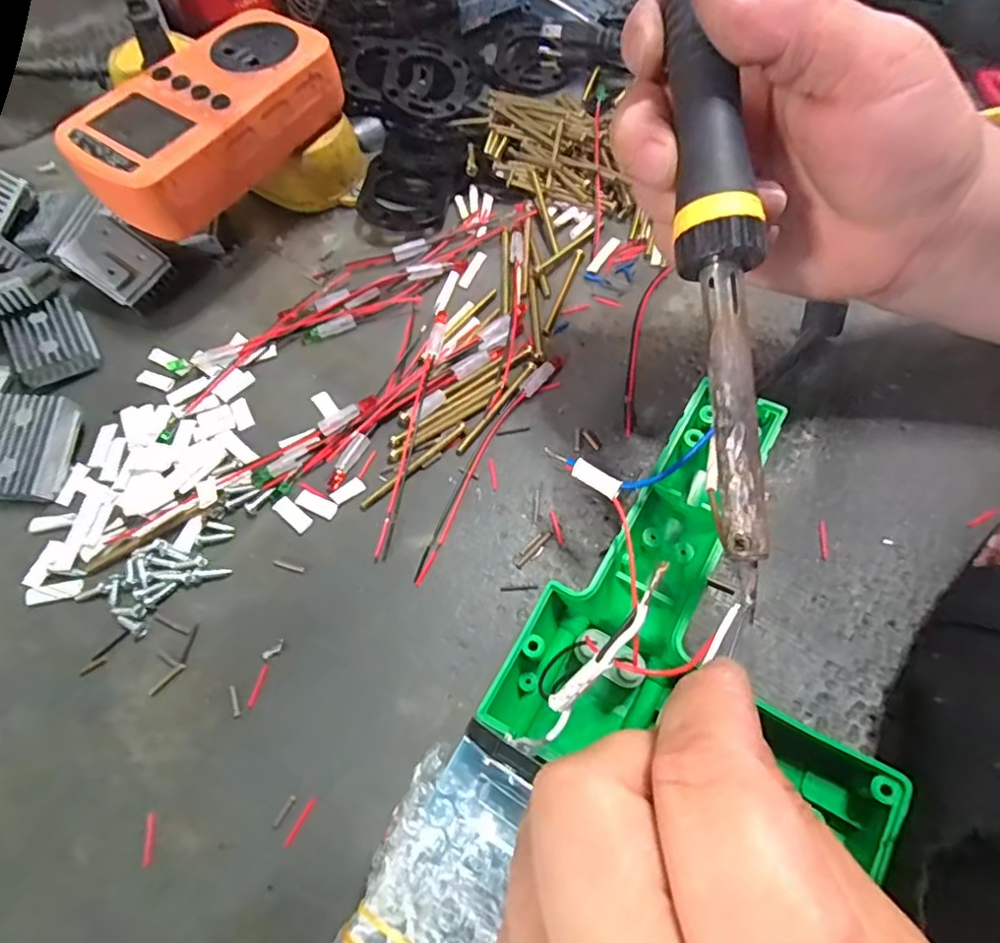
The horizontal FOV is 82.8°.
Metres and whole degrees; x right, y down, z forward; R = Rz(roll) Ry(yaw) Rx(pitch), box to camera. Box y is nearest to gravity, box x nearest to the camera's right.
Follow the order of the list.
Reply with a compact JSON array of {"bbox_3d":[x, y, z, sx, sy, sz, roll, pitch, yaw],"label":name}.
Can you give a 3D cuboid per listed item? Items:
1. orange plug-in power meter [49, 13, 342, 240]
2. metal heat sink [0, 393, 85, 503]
[{"bbox_3d":[-0.140,-0.168,0.271,0.066,0.031,0.129,29,67,16],"label":"orange plug-in power meter"},{"bbox_3d":[-0.207,-0.010,0.248,0.030,0.018,0.046,4,64,4],"label":"metal heat sink"}]

